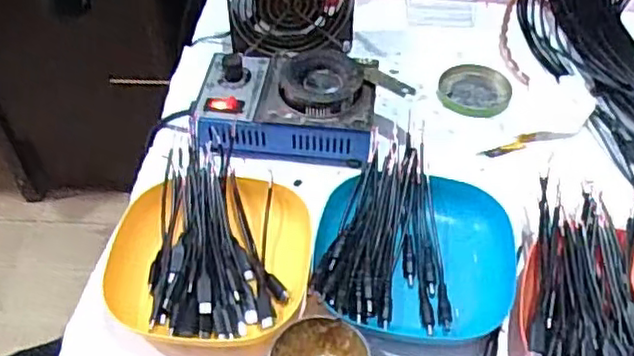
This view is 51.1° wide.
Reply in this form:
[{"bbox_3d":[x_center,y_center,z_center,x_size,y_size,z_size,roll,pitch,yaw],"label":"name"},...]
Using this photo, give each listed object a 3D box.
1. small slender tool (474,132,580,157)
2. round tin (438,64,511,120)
[{"bbox_3d":[0.182,-0.033,0.576,0.085,0.004,0.016,-13,48,-8],"label":"small slender tool"},{"bbox_3d":[0.148,-0.083,0.623,0.065,0.011,0.059,7,49,10],"label":"round tin"}]

